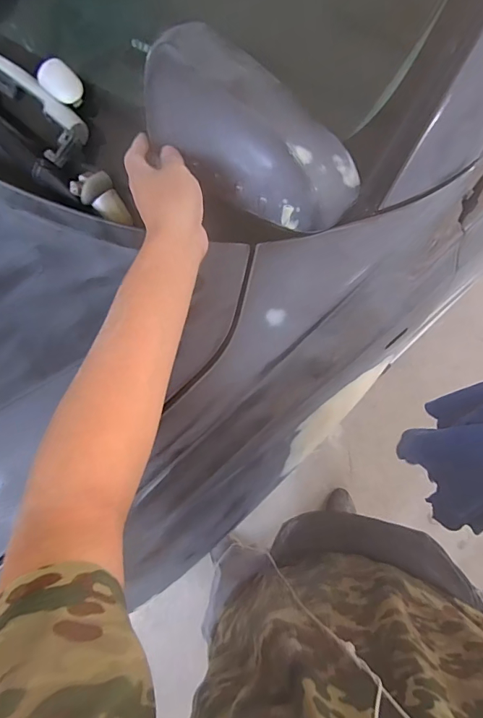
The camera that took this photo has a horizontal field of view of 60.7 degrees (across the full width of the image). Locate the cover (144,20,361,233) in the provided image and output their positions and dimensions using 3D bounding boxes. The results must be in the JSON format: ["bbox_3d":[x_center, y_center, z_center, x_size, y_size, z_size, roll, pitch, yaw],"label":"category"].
[{"bbox_3d":[0.011,-0.224,0.412,0.236,0.063,0.116,38,74,-3],"label":"cover"}]

